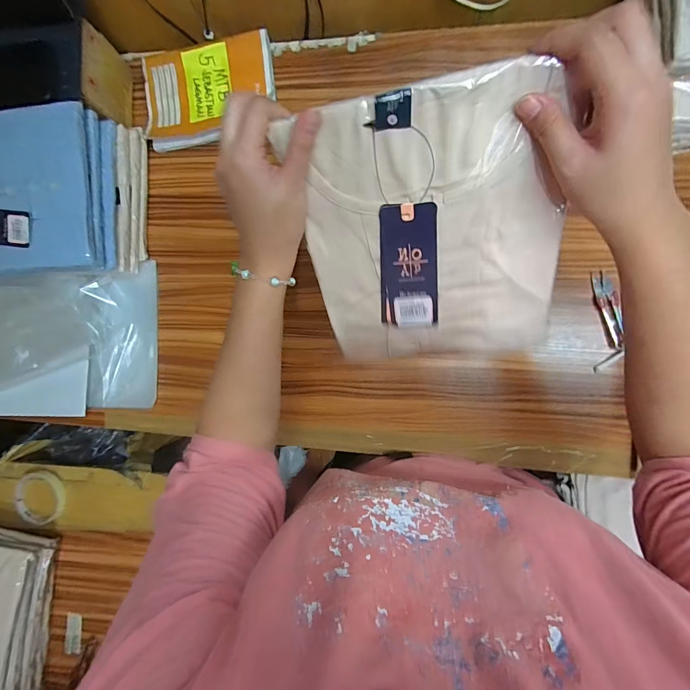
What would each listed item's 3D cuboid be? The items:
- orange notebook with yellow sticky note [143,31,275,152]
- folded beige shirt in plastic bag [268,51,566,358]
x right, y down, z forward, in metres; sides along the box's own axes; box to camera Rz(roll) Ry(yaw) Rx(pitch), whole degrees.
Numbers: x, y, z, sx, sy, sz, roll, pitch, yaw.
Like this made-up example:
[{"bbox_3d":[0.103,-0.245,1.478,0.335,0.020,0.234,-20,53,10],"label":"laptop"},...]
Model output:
[{"bbox_3d":[-0.208,-0.385,0.543,0.202,0.017,0.134,-6,88,8],"label":"orange notebook with yellow sticky note"},{"bbox_3d":[0.071,-0.080,0.304,0.198,0.010,0.232,-6,128,14],"label":"folded beige shirt in plastic bag"}]

